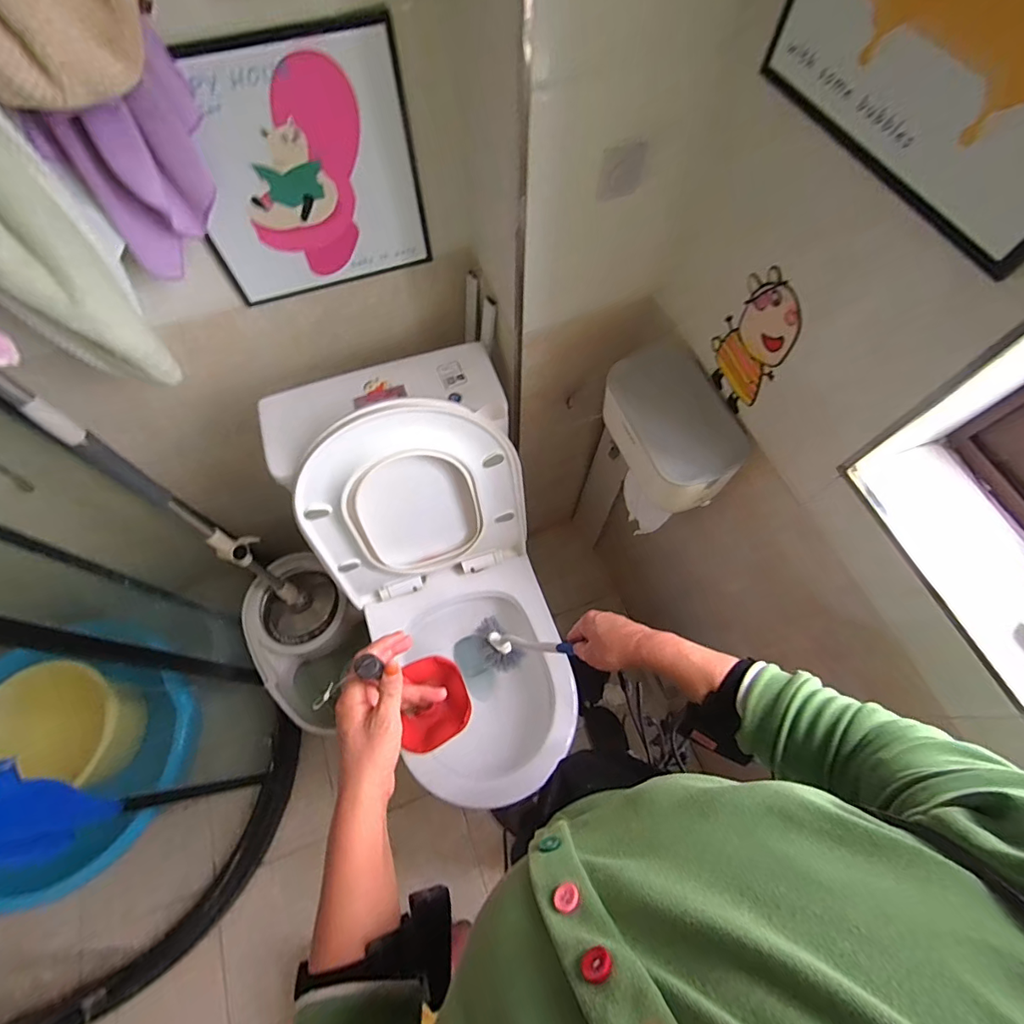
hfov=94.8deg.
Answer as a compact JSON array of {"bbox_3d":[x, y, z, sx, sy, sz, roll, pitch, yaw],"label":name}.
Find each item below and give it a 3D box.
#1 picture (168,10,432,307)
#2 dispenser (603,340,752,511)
[{"bbox_3d":[-0.264,-0.424,0.613,0.282,0.289,0.013,-19,67,-9],"label":"picture"},{"bbox_3d":[0.226,-0.119,0.667,0.139,0.122,0.213,-19,68,-8],"label":"dispenser"}]

